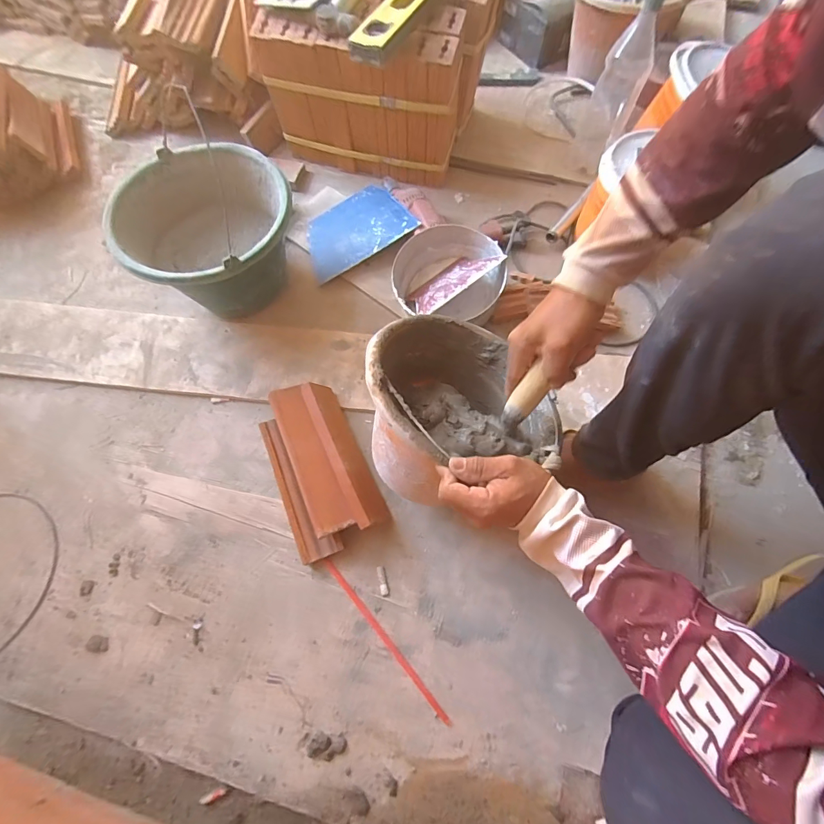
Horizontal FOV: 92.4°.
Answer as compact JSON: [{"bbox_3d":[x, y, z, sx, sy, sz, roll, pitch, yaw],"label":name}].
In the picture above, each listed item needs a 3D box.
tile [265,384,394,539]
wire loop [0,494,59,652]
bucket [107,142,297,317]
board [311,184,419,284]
[{"bbox_3d":[-0.128,0.067,0.600,0.097,0.075,0.234,-24,72,-7],"label":"tile"},{"bbox_3d":[-0.610,0.232,0.587,0.157,0.007,0.245,-20,72,-6],"label":"wire loop"},{"bbox_3d":[-0.322,-0.281,0.675,0.256,0.174,0.260,0,72,1],"label":"bucket"},{"bbox_3d":[-0.110,-0.354,0.763,0.205,0.008,0.148,-28,70,7],"label":"board"}]

